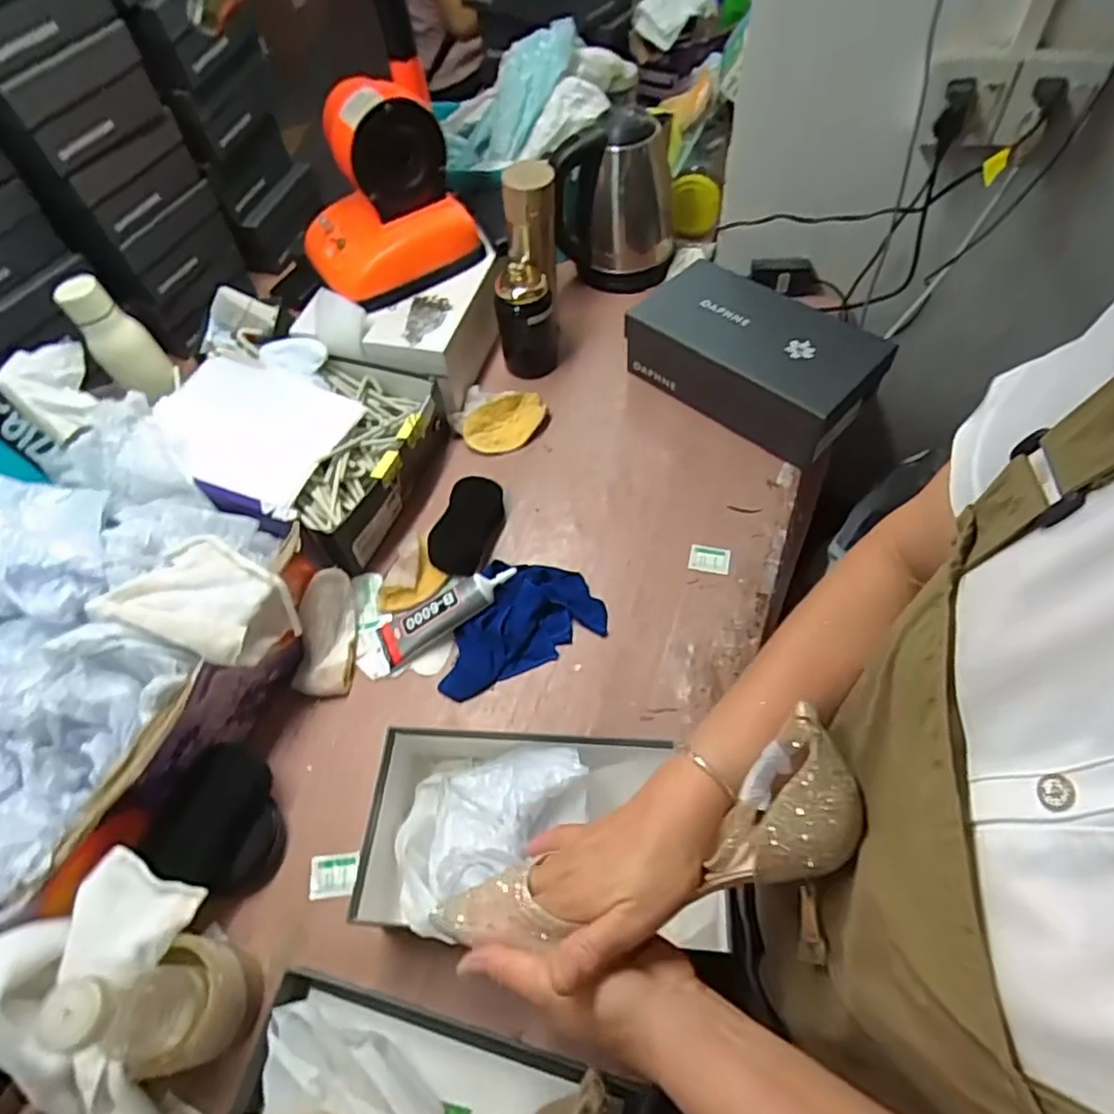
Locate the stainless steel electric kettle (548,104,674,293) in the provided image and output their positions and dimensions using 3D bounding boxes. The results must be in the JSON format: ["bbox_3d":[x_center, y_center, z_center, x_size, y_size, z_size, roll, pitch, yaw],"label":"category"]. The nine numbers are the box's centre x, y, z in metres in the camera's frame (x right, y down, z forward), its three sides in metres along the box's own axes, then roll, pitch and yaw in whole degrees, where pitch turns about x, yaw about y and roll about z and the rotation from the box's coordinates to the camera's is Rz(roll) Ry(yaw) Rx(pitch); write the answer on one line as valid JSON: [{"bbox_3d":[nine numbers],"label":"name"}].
[{"bbox_3d":[0.090,-0.551,1.001,0.181,0.226,0.171,-1,58,3],"label":"stainless steel electric kettle"}]

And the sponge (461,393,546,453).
[{"bbox_3d":[-0.067,-0.186,0.885,0.117,0.028,0.065,-25,60,-12],"label":"sponge"}]

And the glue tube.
[{"bbox_3d":[-0.136,0.065,0.725,0.192,0.025,0.055,-31,60,4],"label":"glue tube"}]

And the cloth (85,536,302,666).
[{"bbox_3d":[-0.327,0.040,0.619,0.132,0.076,0.107,15,60,13],"label":"cloth"}]

